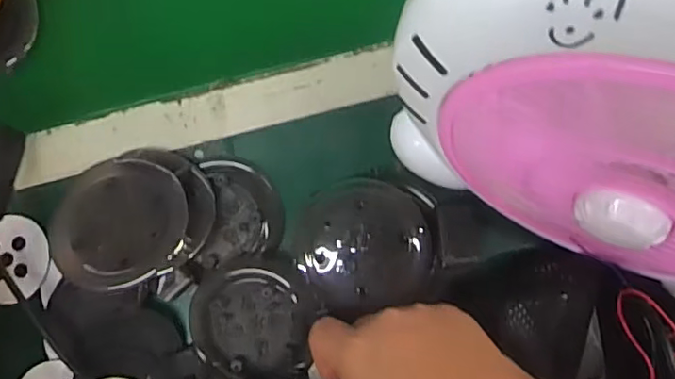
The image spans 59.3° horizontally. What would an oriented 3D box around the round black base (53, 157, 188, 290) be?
[{"bbox_3d":[-0.142,0.021,0.386,0.086,0.009,0.082,-1,76,4],"label":"round black base"}]

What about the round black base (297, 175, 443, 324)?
[{"bbox_3d":[0.020,0.036,0.402,0.093,0.022,0.084,-18,83,1],"label":"round black base"}]

